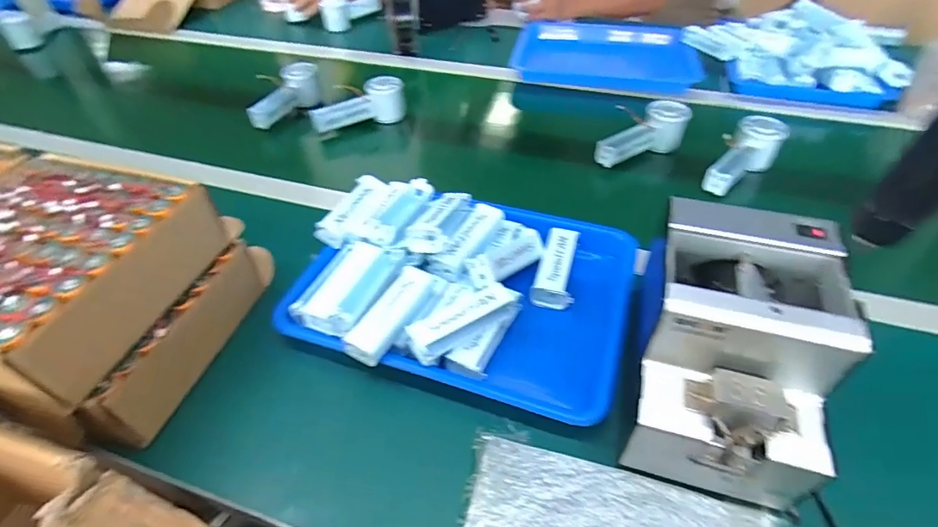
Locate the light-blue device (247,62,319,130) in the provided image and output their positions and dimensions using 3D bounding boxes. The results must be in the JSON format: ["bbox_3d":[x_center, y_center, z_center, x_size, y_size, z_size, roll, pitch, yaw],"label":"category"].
[{"bbox_3d":[-0.309,-0.279,0.813,0.045,0.064,0.152,22,63,21],"label":"light-blue device"}]

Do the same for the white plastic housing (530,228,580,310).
[{"bbox_3d":[0.099,0.002,0.530,0.041,0.018,0.106,12,47,12],"label":"white plastic housing"}]

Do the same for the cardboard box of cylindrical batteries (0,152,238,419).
[{"bbox_3d":[-0.354,0.000,0.409,0.221,0.081,0.198,12,47,13],"label":"cardboard box of cylindrical batteries"}]

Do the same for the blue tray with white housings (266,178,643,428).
[{"bbox_3d":[-0.008,0.013,0.499,0.334,0.073,0.234,11,47,12],"label":"blue tray with white housings"}]

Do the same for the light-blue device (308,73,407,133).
[{"bbox_3d":[-0.185,-0.260,0.791,0.154,0.059,0.058,-21,49,-18],"label":"light-blue device"}]

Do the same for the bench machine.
[{"bbox_3d":[0.201,0.072,0.377,0.123,0.152,0.174,13,47,14],"label":"bench machine"}]

